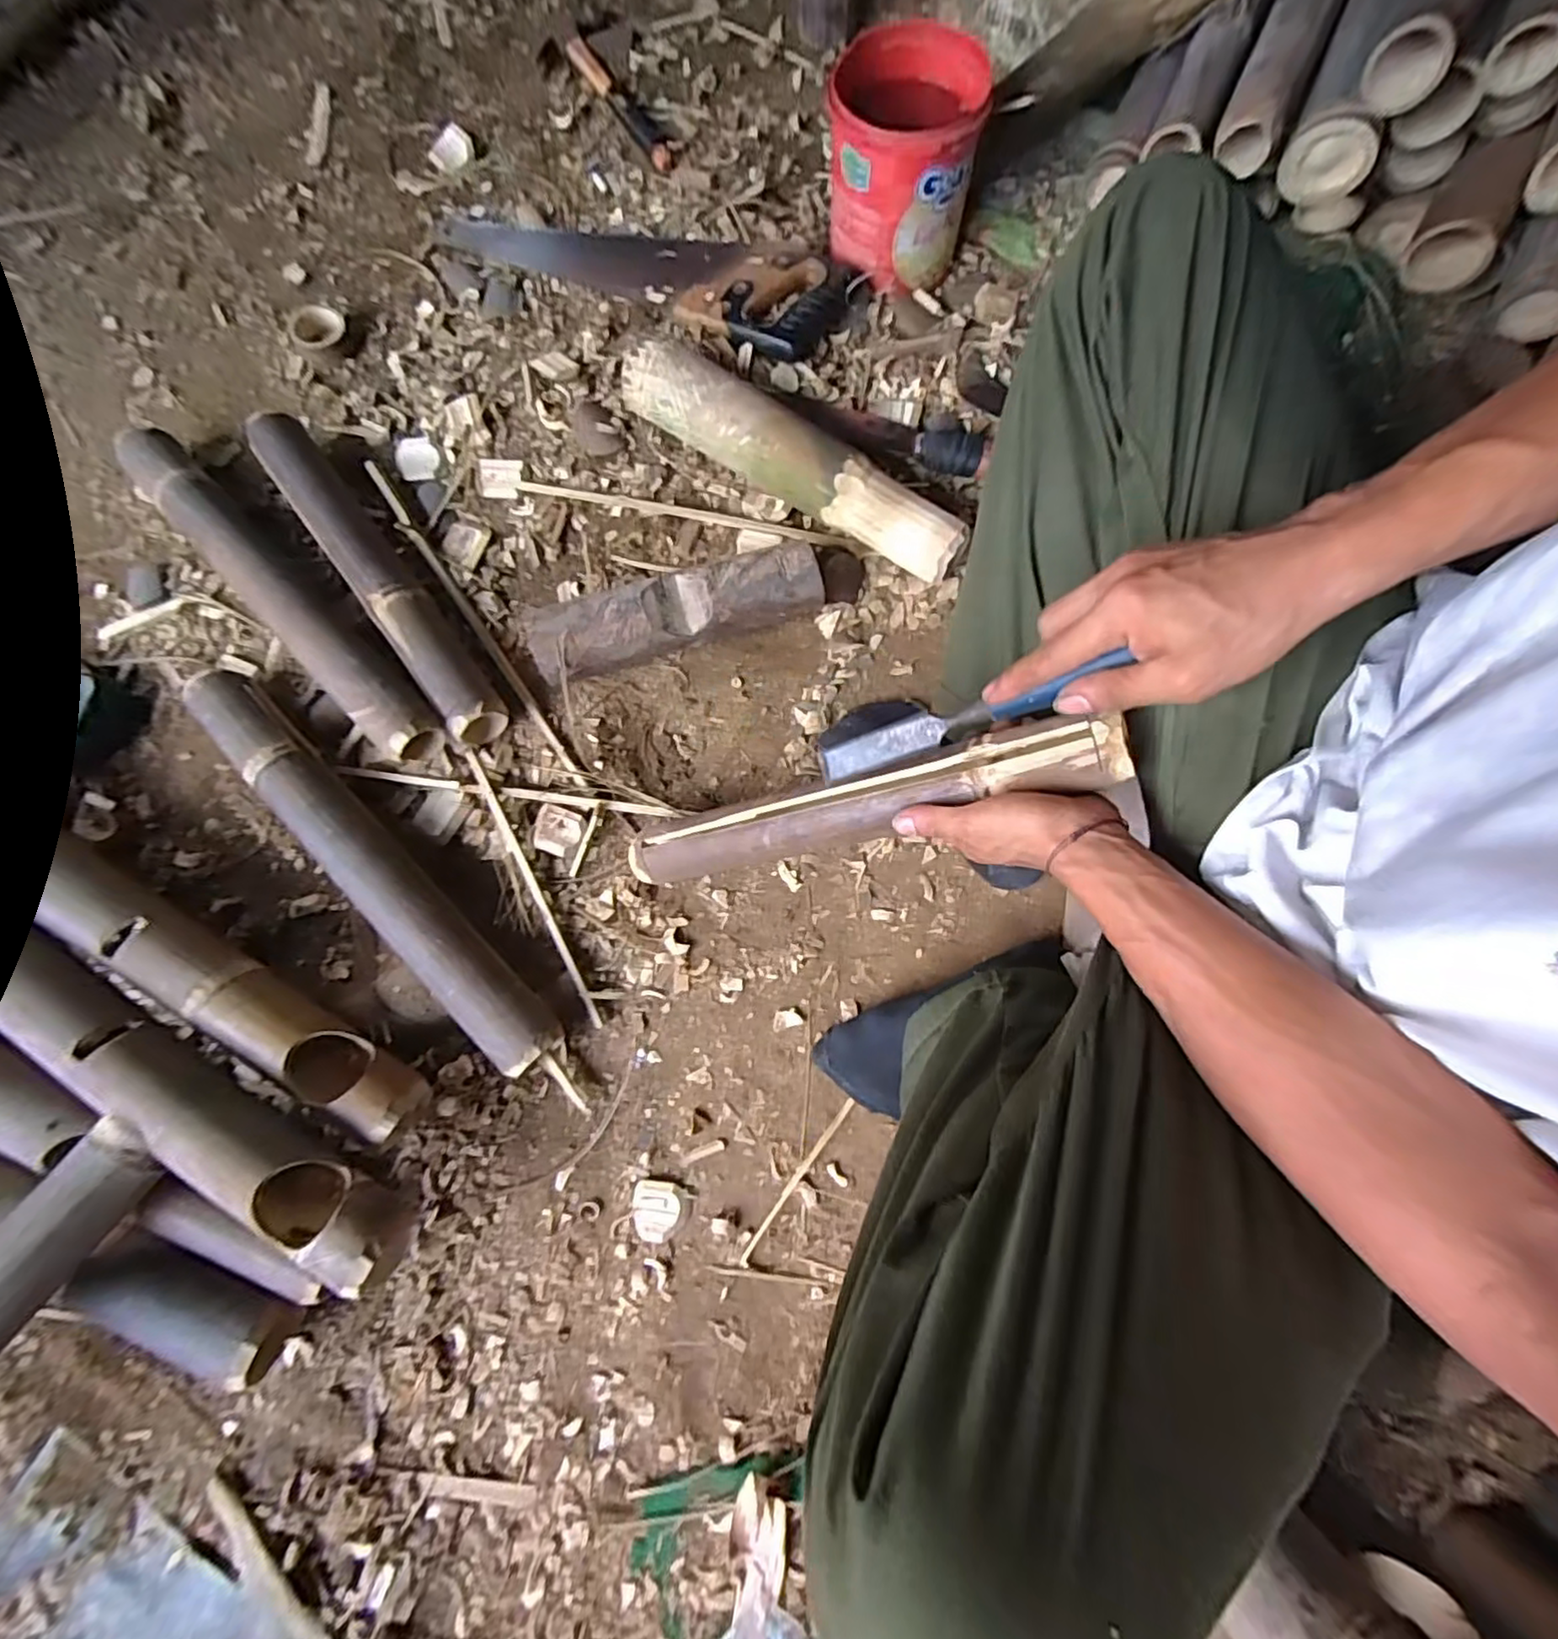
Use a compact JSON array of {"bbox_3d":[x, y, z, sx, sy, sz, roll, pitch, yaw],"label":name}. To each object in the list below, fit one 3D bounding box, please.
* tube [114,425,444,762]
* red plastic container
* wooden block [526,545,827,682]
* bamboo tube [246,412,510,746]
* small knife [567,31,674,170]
[{"bbox_3d":[-0.476,-0.211,0.626,0.440,0.071,0.065,43,82,7],"label":"tube"},{"bbox_3d":[0.117,-0.631,0.643,0.138,0.141,0.153,8,80,1],"label":"red plastic container"},{"bbox_3d":[-0.096,-0.195,0.625,0.274,0.060,0.070,-16,80,-3],"label":"wooden block"},{"bbox_3d":[-0.384,-0.233,0.633,0.057,0.062,0.387,-35,82,-6],"label":"bamboo tube"},{"bbox_3d":[-0.188,-0.849,0.774,0.028,0.012,0.233,-32,81,-6],"label":"small knife"}]

